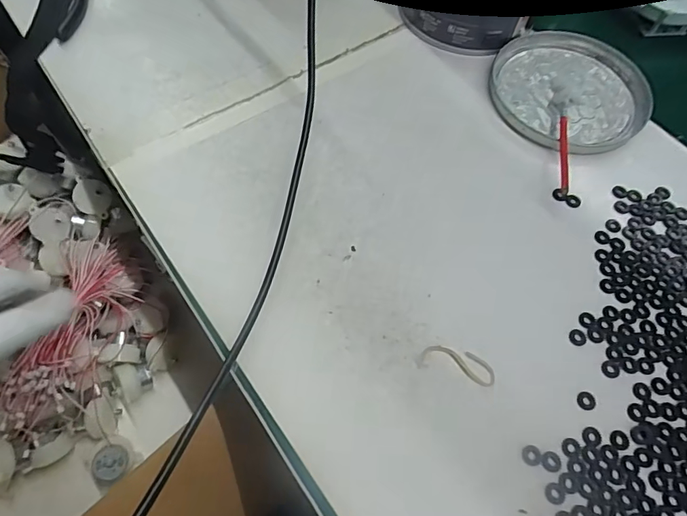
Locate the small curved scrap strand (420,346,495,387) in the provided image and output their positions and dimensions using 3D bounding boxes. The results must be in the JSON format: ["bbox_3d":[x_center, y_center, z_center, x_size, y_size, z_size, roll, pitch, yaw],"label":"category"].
[{"bbox_3d":[0.070,0.065,0.278,0.044,0.004,0.017,16,63,4],"label":"small curved scrap strand"}]

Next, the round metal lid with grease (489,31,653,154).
[{"bbox_3d":[0.191,-0.144,0.384,0.127,0.011,0.139,2,62,-3],"label":"round metal lid with grease"}]

